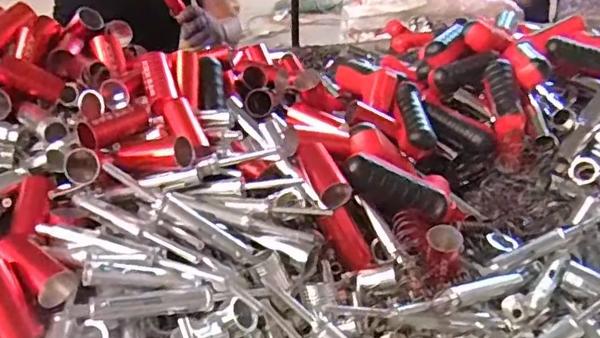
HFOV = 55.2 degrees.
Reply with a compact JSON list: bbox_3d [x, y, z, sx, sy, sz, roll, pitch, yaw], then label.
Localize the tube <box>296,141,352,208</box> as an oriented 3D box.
[{"bbox_3d":[0.019,0.002,0.529,0.028,0.025,0.068,-16,58,-27],"label":"tube"}]

